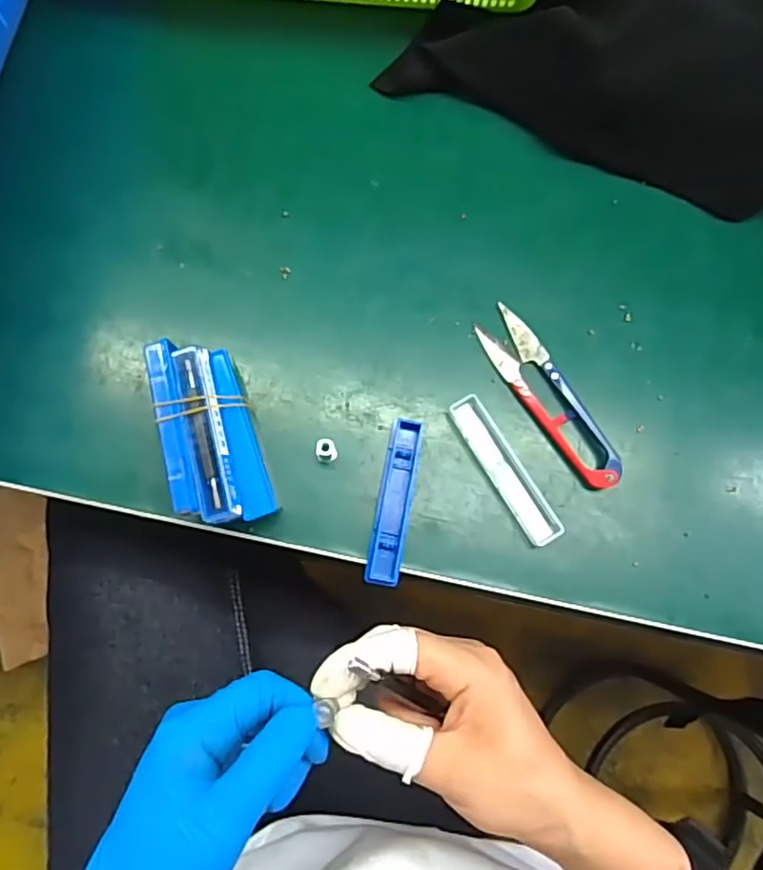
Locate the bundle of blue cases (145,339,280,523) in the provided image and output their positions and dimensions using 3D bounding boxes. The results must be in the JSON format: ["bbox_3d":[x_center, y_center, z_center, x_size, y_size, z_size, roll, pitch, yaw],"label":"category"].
[{"bbox_3d":[-0.090,-0.001,0.345,0.046,0.043,0.097,-15,79,-6],"label":"bundle of blue cases"}]

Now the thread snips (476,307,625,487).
[{"bbox_3d":[0.097,-0.021,0.370,0.029,0.014,0.118,-30,81,-9],"label":"thread snips"}]

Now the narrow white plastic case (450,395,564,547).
[{"bbox_3d":[0.069,0.020,0.361,0.019,0.010,0.093,-31,81,-9],"label":"narrow white plastic case"}]

